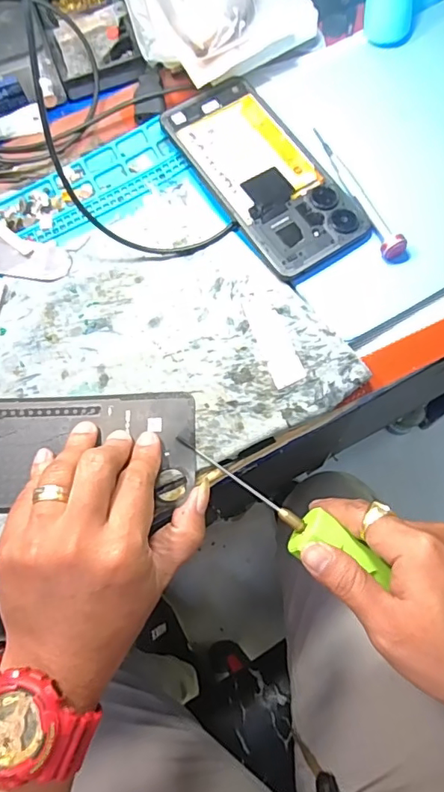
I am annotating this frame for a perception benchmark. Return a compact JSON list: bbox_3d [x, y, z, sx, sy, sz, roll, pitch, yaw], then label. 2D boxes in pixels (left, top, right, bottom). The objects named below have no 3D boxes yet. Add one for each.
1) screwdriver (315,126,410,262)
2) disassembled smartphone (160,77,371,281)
[{"bbox_3d":[0.096,-0.150,0.358,0.014,0.017,0.121,-22,76,-4],"label":"screwdriver"},{"bbox_3d":[0.028,-0.161,0.366,0.074,0.015,0.164,-32,77,-7],"label":"disassembled smartphone"}]

